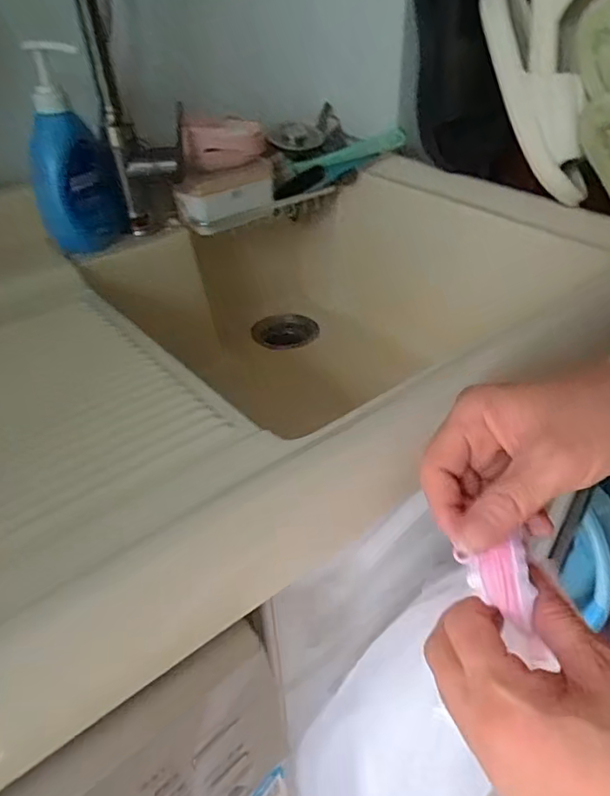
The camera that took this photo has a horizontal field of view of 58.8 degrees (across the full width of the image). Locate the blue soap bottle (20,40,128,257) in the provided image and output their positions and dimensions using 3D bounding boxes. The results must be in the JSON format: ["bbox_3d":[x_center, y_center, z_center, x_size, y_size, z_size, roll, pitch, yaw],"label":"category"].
[{"bbox_3d":[-0.290,-0.295,0.653,0.098,0.215,0.088,-19,41,-21],"label":"blue soap bottle"}]

